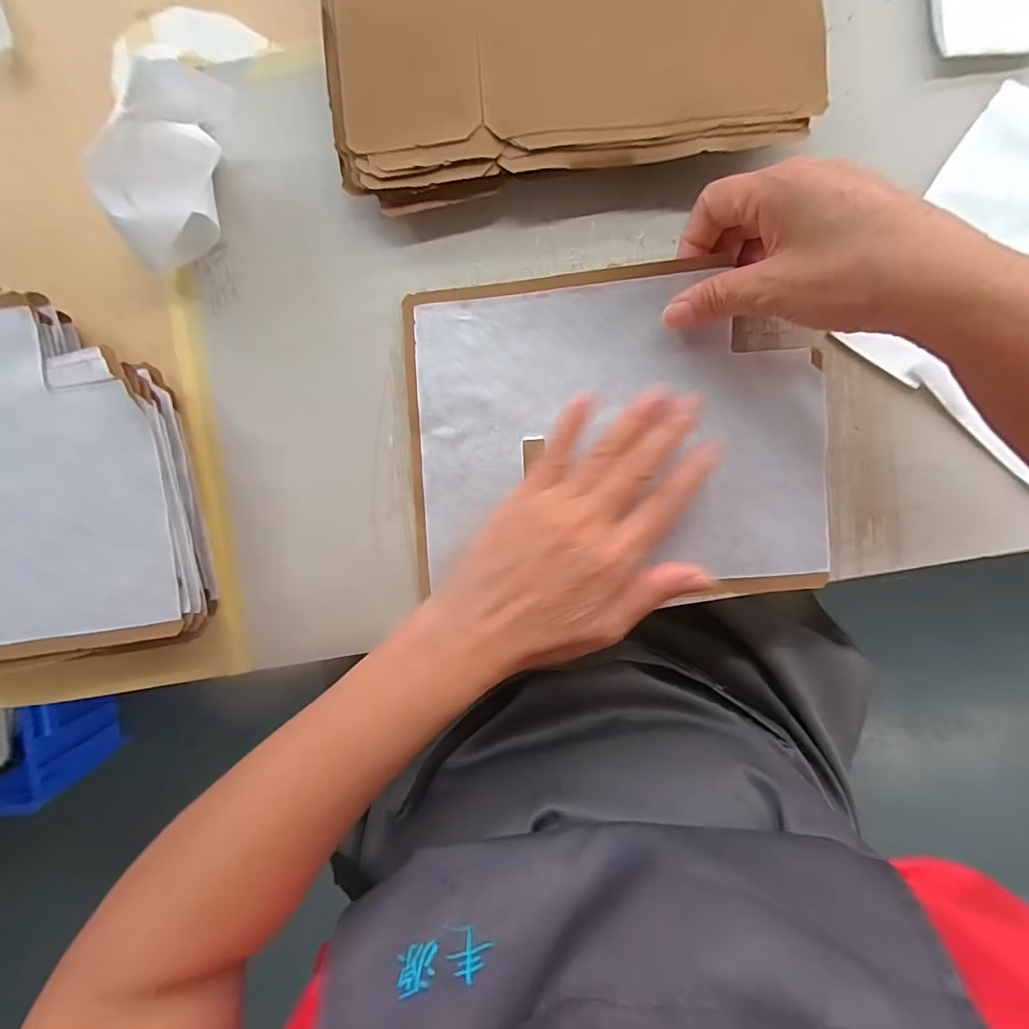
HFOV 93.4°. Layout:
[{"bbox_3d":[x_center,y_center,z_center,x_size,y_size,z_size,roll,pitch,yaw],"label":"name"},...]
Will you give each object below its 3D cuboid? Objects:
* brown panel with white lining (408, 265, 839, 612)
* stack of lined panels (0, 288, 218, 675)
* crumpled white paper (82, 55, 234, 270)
[{"bbox_3d":[0.060,-0.048,0.289,0.244,0.010,0.187,-2,93,2],"label":"brown panel with white lining"},{"bbox_3d":[-0.315,-0.011,0.285,0.246,0.049,0.207,-11,93,2],"label":"stack of lined panels"},{"bbox_3d":[-0.188,-0.189,0.266,0.037,0.057,0.103,19,93,1],"label":"crumpled white paper"}]

